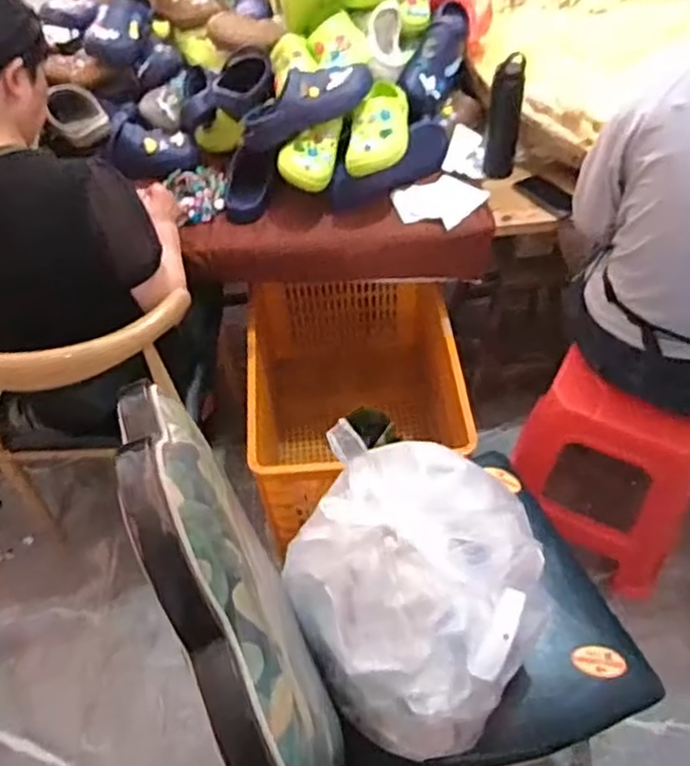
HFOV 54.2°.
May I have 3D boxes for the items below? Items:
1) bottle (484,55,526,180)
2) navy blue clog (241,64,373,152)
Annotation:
[{"bbox_3d":[0.360,-0.598,1.528,0.073,0.263,0.065,7,53,10],"label":"bottle"},{"bbox_3d":[-0.086,-0.606,1.440,0.297,0.093,0.090,-26,53,2],"label":"navy blue clog"}]

